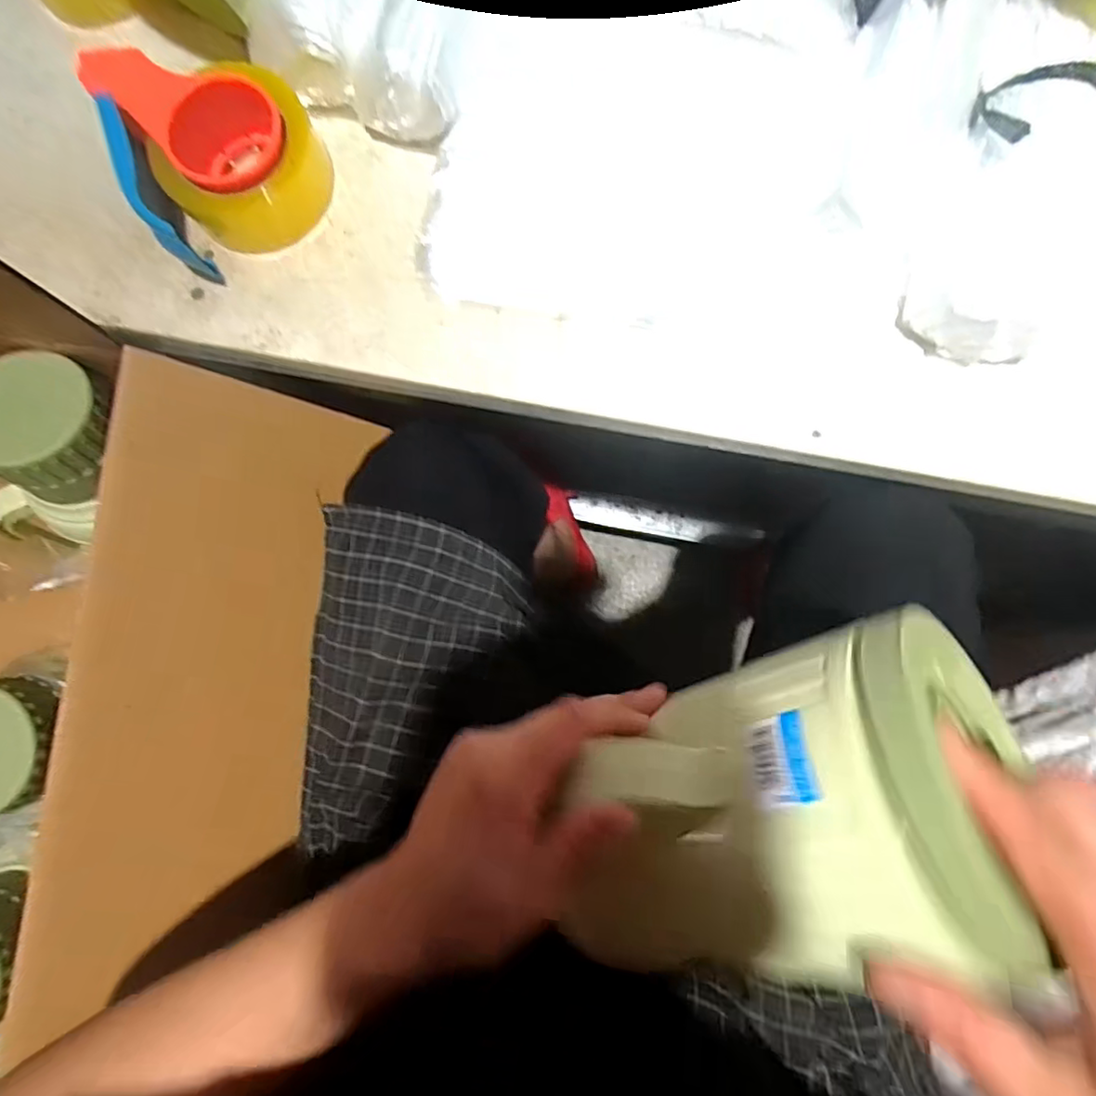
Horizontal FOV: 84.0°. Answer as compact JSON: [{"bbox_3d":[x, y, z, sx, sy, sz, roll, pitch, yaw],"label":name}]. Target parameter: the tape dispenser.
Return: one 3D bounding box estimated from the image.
[{"bbox_3d":[-0.228,-0.282,0.428,0.125,0.070,0.131,-21,83,-1],"label":"tape dispenser"}]

